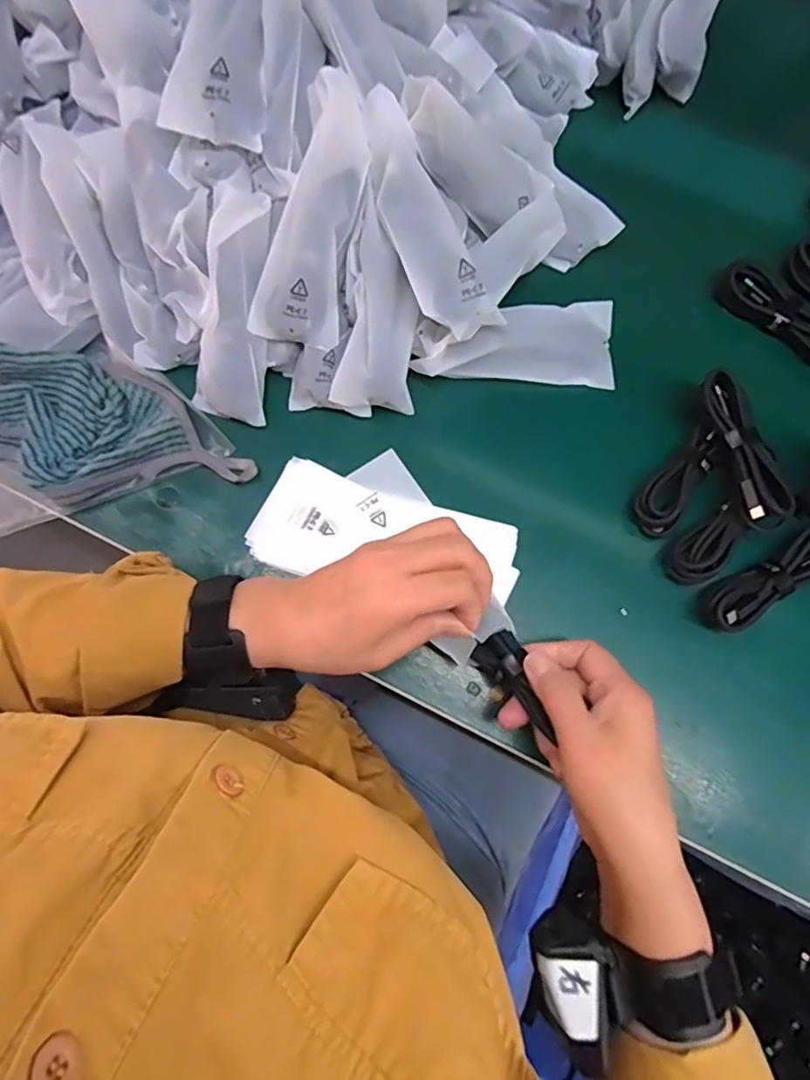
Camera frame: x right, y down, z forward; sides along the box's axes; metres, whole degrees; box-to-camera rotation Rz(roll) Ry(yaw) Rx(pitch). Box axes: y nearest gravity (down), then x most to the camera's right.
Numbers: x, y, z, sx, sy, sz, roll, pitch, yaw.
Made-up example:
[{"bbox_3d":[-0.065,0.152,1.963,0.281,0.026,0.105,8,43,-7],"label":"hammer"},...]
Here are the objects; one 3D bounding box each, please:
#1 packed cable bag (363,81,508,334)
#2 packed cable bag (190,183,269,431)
[{"bbox_3d":[0.011,-0.202,0.357,0.046,0.023,0.148,-26,97,-5],"label":"packed cable bag"},{"bbox_3d":[-0.118,-0.160,0.387,0.052,0.030,0.149,12,113,2],"label":"packed cable bag"}]

